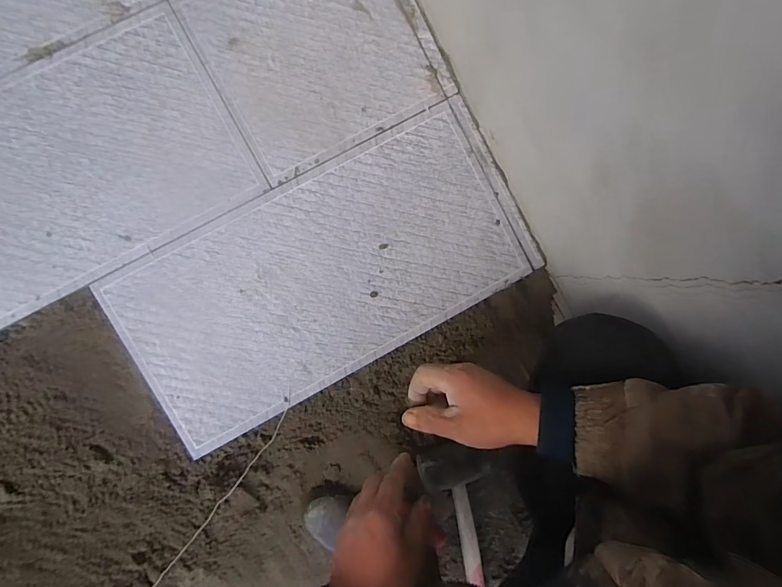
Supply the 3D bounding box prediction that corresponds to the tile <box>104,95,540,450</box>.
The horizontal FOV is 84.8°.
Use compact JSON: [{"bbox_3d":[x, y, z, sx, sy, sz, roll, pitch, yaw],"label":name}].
[{"bbox_3d":[-0.094,-0.029,0.656,0.611,0.010,0.296,-29,96,-4],"label":"tile"}]

